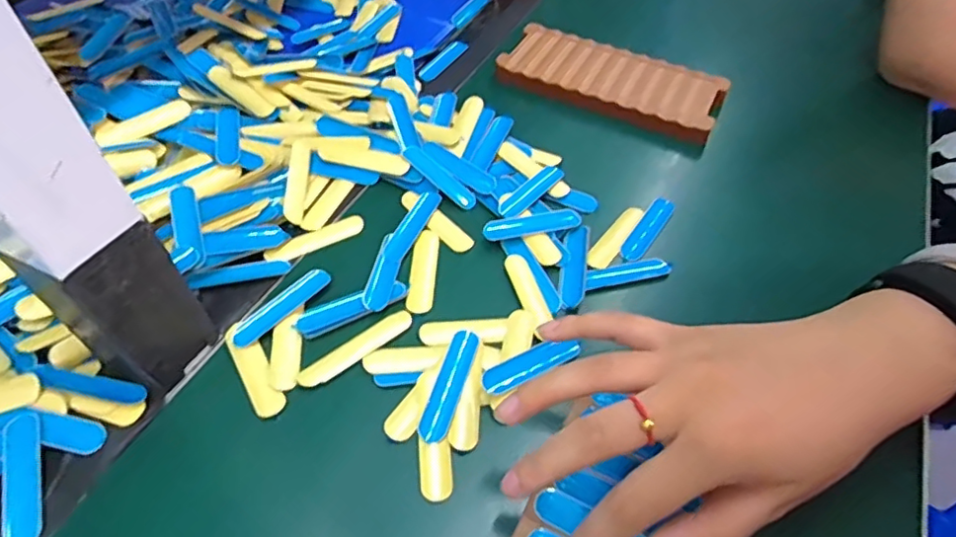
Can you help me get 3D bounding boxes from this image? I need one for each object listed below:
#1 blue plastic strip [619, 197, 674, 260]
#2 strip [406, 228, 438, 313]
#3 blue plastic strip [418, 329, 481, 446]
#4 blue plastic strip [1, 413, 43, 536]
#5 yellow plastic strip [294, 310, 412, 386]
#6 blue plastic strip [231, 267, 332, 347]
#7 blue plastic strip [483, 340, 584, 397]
[{"bbox_3d":[0.110,-0.025,0.376,0.015,0.004,0.062,40,60,4],"label":"blue plastic strip"},{"bbox_3d":[-0.033,0.000,0.347,0.015,0.004,0.064,3,51,1],"label":"strip"},{"bbox_3d":[-0.014,0.059,0.294,0.015,0.004,0.061,25,57,-3],"label":"blue plastic strip"},{"bbox_3d":[-0.210,0.097,0.266,0.017,0.004,0.062,-16,60,-22],"label":"blue plastic strip"},{"bbox_3d":[-0.065,0.042,0.309,0.066,0.004,0.014,-33,59,-25],"label":"yellow plastic strip"},{"bbox_3d":[-0.111,0.020,0.325,0.014,0.006,0.062,36,59,24],"label":"blue plastic strip"},{"bbox_3d":[0.026,0.048,0.289,0.051,0.005,0.015,-23,54,-2],"label":"blue plastic strip"}]

